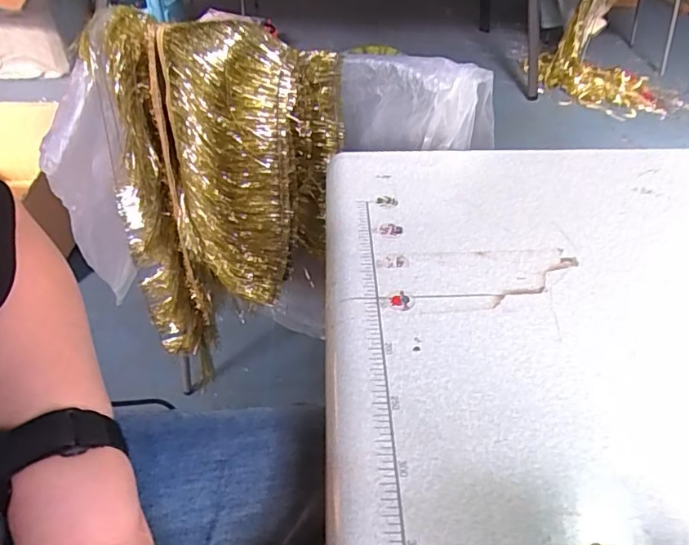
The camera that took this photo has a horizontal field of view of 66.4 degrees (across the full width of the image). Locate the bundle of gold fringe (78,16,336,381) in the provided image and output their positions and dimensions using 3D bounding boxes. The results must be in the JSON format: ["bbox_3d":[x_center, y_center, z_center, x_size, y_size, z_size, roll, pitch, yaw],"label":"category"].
[{"bbox_3d":[-0.174,-0.075,0.758,0.326,0.510,0.082,14,44,11],"label":"bundle of gold fringe"}]

